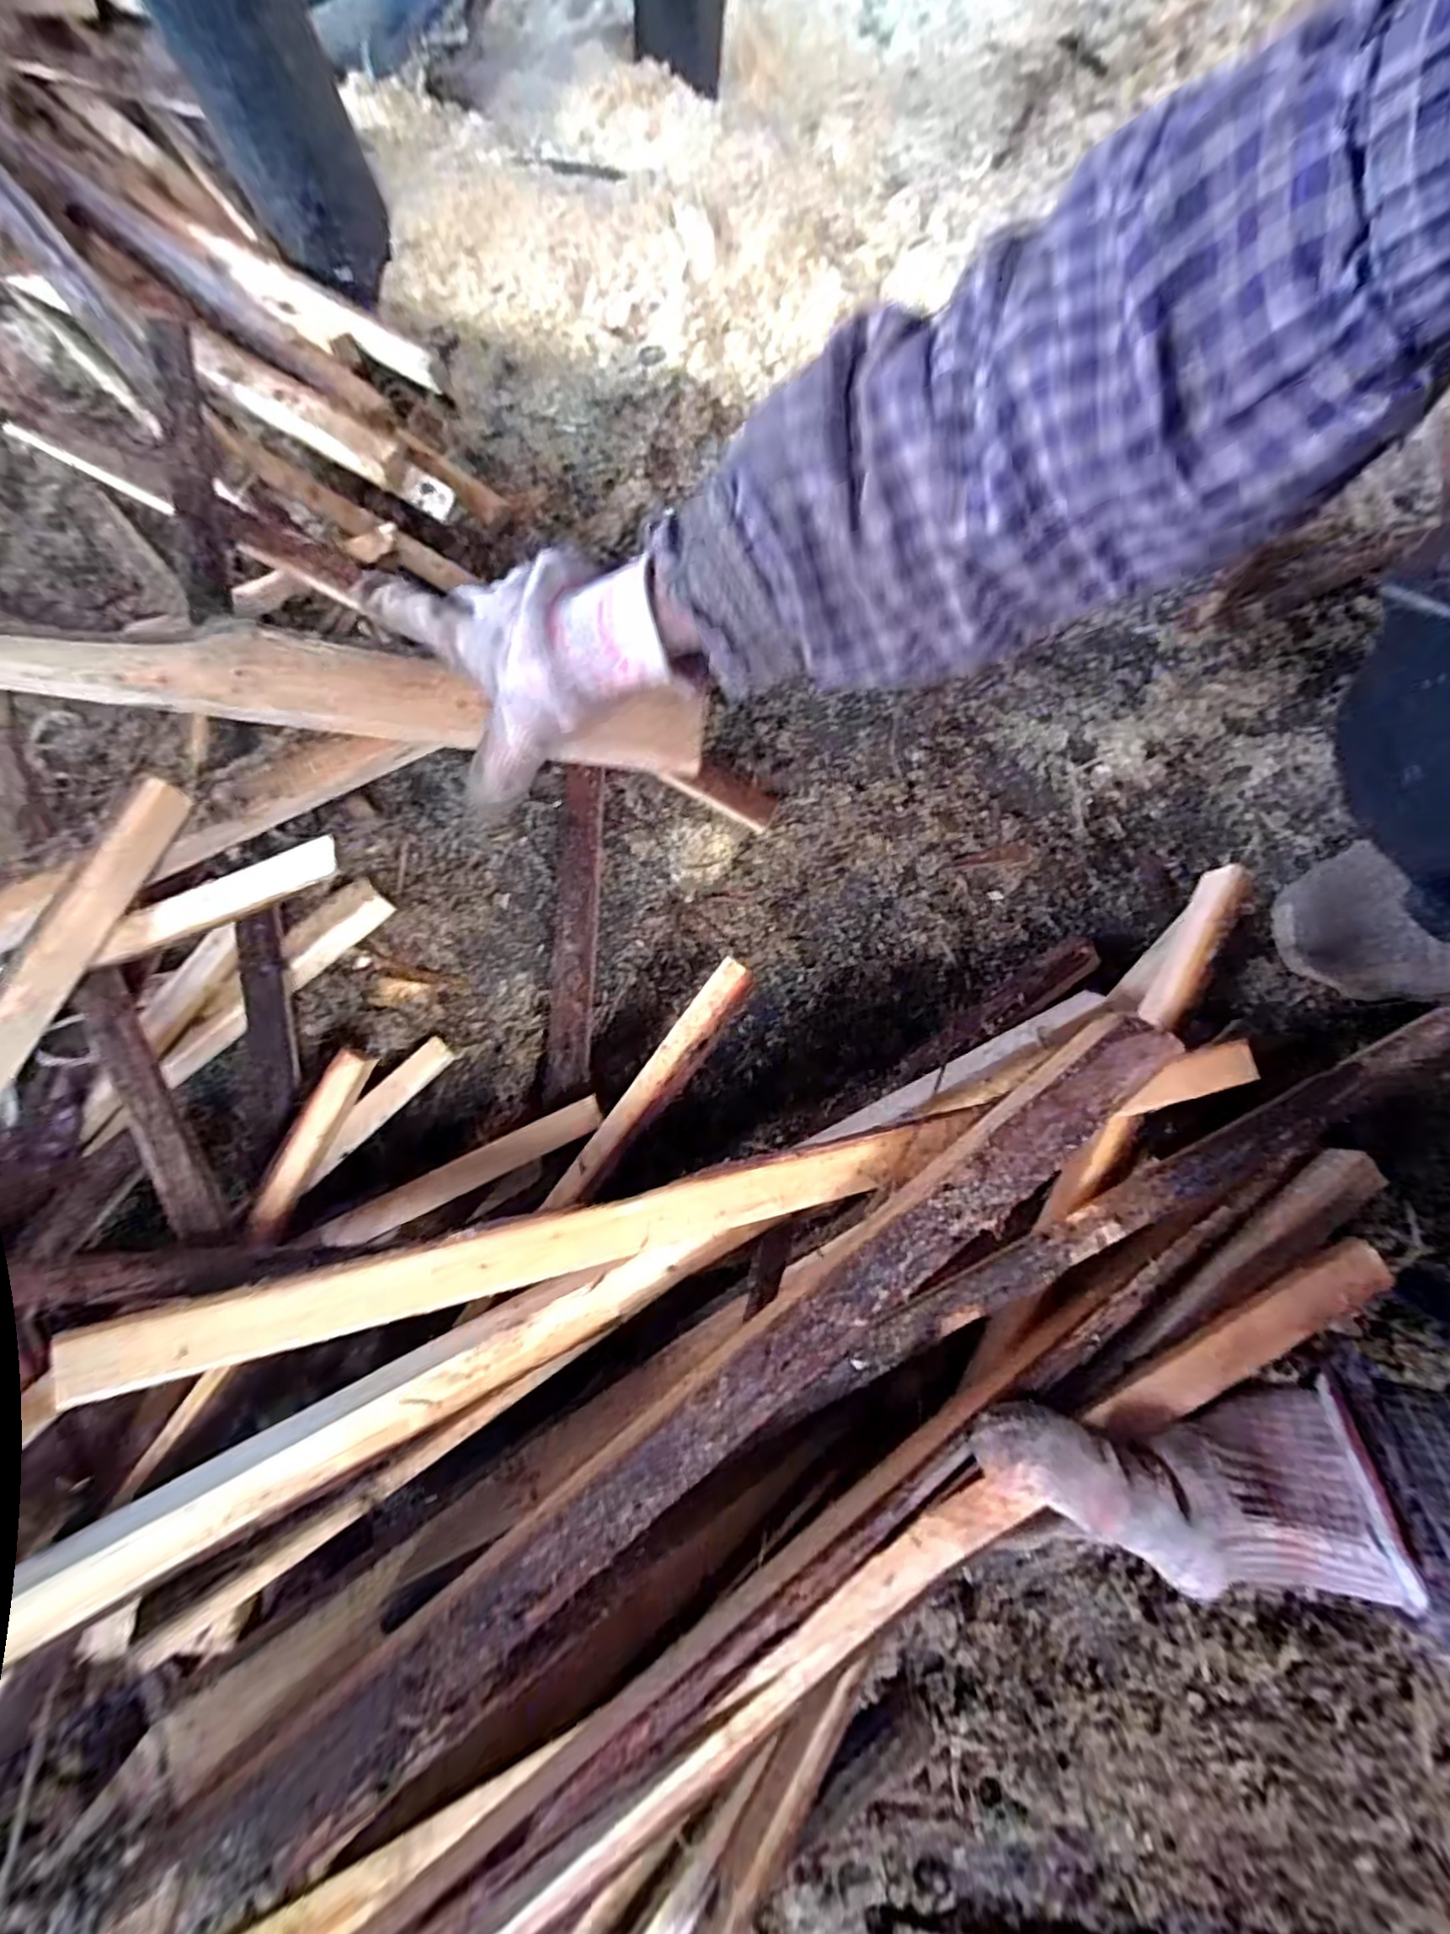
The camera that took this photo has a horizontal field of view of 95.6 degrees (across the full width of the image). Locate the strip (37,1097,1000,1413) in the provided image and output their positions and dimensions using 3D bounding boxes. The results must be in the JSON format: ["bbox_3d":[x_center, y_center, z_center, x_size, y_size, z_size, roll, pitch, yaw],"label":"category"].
[{"bbox_3d":[-0.077,0.114,0.268,0.355,0.018,0.025,-14,78,-2],"label":"strip"}]

